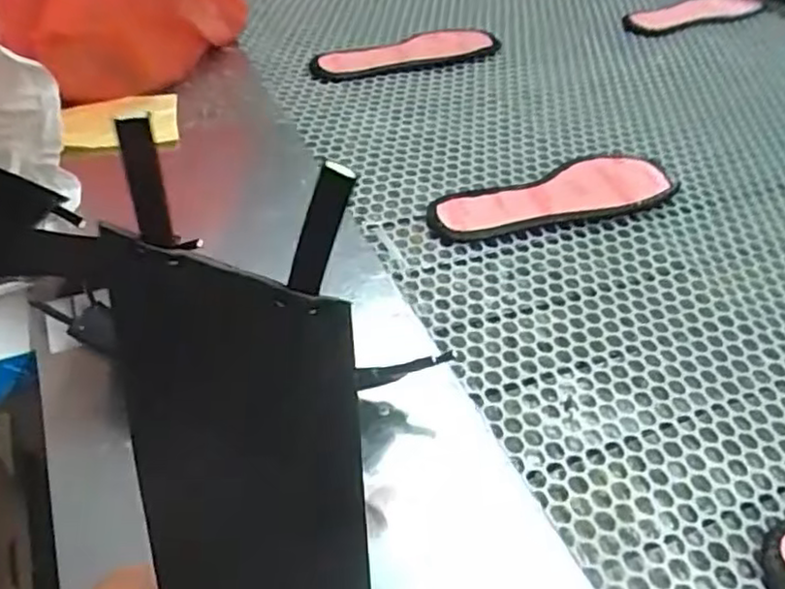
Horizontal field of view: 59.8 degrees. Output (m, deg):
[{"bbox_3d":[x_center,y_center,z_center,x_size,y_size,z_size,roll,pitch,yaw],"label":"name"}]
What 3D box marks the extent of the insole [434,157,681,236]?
[{"bbox_3d":[0.147,-0.092,0.635,0.236,0.024,0.073,-12,45,-17],"label":"insole"}]

